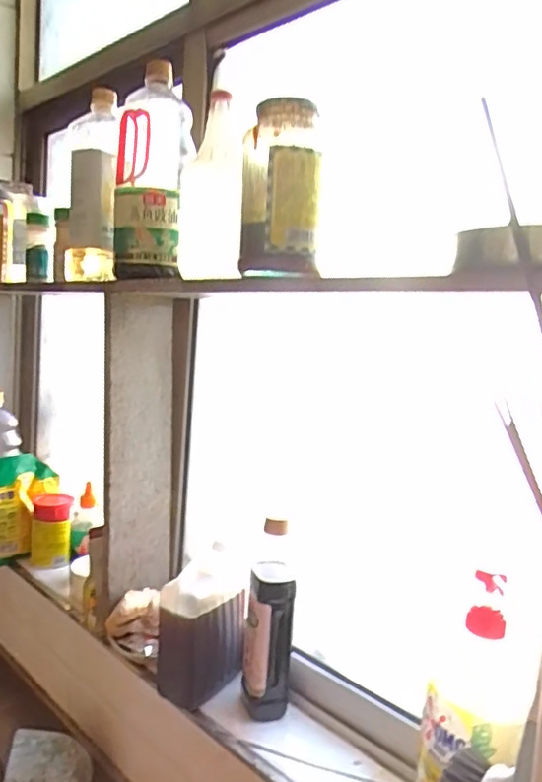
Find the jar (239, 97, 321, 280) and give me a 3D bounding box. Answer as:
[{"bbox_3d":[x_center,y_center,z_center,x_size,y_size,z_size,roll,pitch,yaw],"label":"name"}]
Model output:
[{"bbox_3d":[0.010,-0.192,0.553,0.074,0.160,0.074,4,6,-4],"label":"jar"}]

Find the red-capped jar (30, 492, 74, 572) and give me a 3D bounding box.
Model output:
[{"bbox_3d":[-0.411,0.262,1.079,0.072,0.123,0.076,1,7,-22],"label":"red-capped jar"}]

